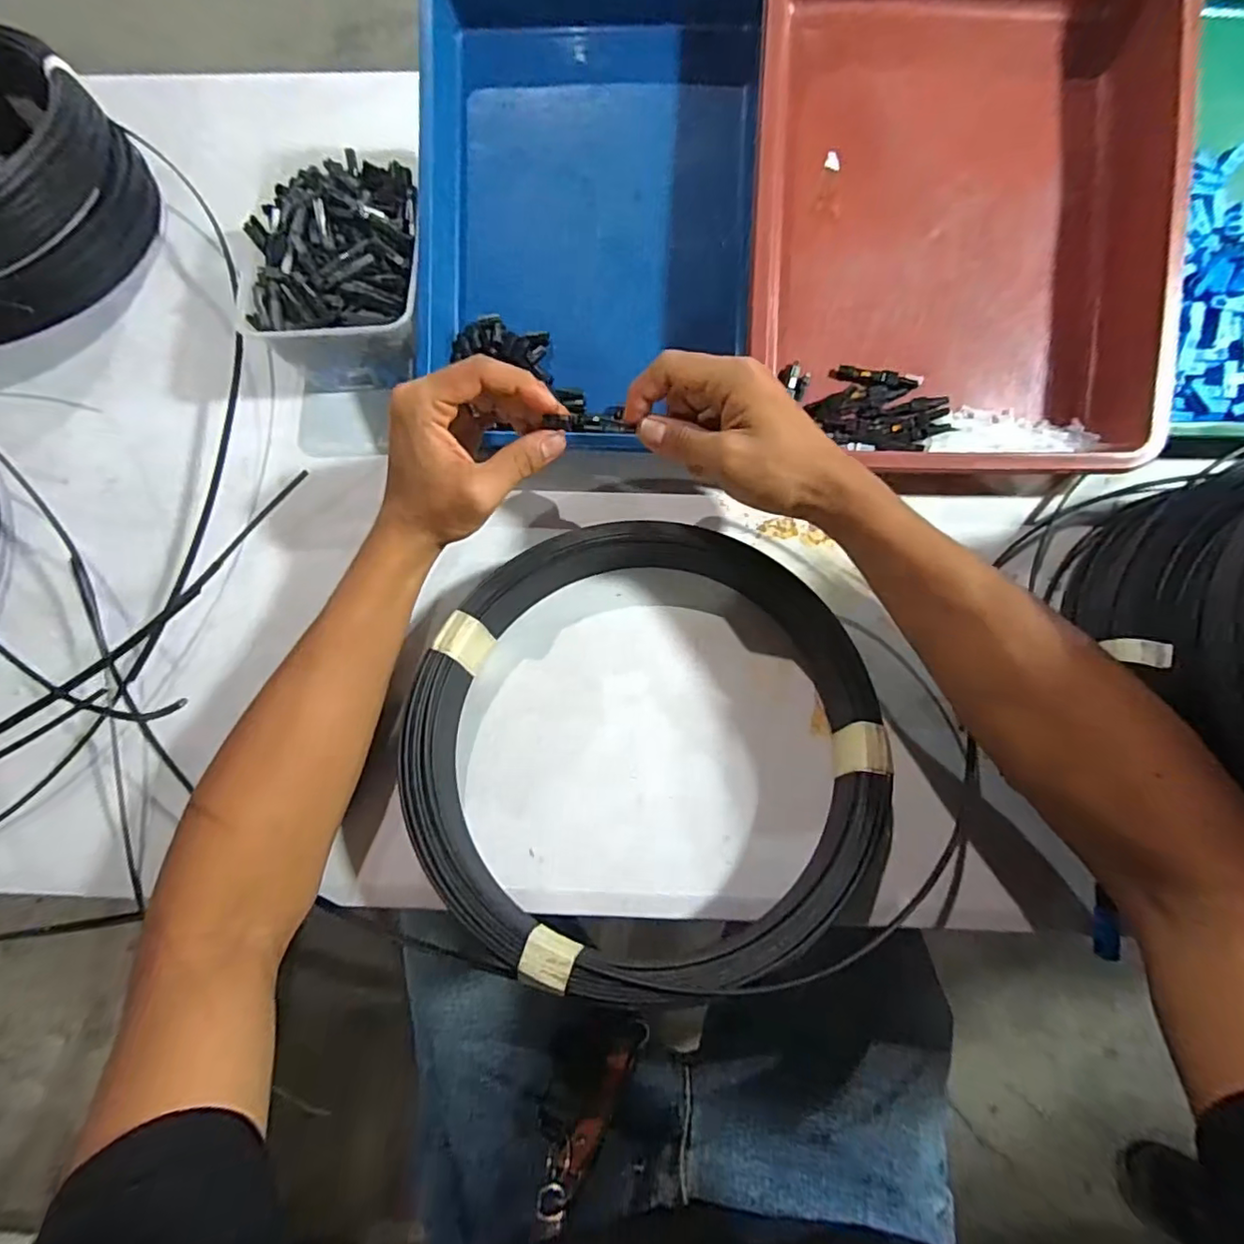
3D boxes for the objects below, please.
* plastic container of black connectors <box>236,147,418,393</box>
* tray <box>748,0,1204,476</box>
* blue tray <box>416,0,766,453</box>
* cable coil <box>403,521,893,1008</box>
[{"bbox_3d":[-0.206,-0.266,0.446,0.120,0.074,0.175,-6,70,-2],"label":"plastic container of black connectors"},{"bbox_3d":[0.225,-0.281,0.404,0.270,0.080,0.354,2,95,5],"label":"tray"},{"bbox_3d":[-0.023,-0.300,0.413,0.226,0.050,0.339,3,94,3],"label":"blue tray"},{"bbox_3d":[0.013,0.062,0.333,0.257,0.060,0.252,-1,70,2],"label":"cable coil"}]

